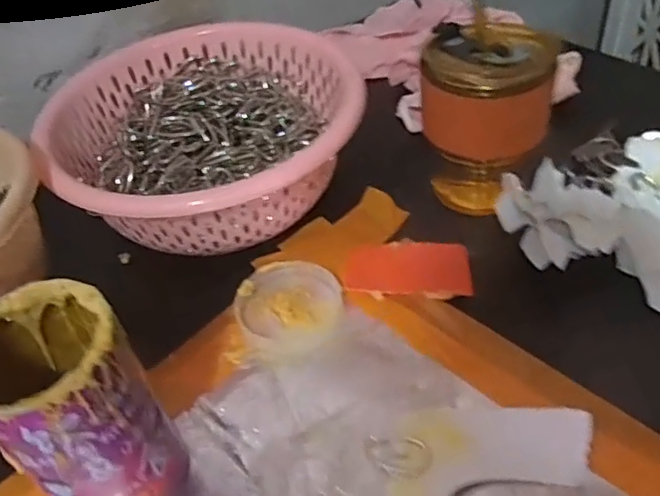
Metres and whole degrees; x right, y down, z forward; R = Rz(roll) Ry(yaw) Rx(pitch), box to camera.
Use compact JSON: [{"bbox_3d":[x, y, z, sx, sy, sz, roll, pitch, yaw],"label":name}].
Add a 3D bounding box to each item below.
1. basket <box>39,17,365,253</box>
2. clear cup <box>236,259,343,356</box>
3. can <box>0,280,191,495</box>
[{"bbox_3d":[-0.095,-0.085,0.486,0.217,0.078,0.214,-24,48,-16],"label":"basket"},{"bbox_3d":[-0.025,0.037,0.395,0.064,0.011,0.067,-4,46,4],"label":"clear cup"},{"bbox_3d":[-0.113,0.079,0.288,0.065,0.117,0.069,-4,46,4],"label":"can"}]

